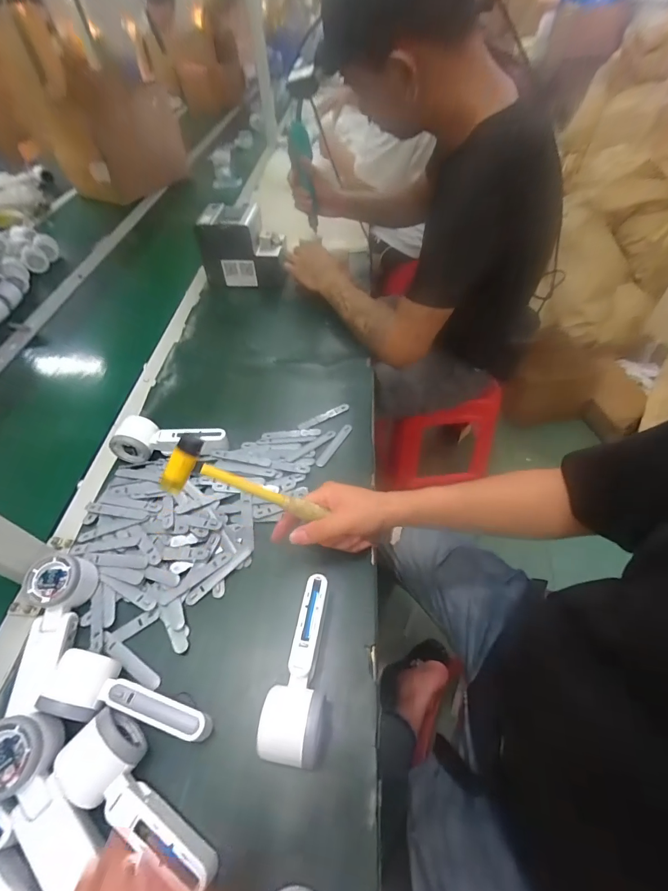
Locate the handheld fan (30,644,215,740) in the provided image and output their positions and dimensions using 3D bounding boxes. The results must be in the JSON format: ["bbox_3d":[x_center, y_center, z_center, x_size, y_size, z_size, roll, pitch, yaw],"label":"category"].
[{"bbox_3d":[-0.199,0.249,0.378,0.160,0.046,0.055,6,52,9],"label":"handheld fan"}]

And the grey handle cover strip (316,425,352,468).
[{"bbox_3d":[0.001,-0.001,0.603,0.015,0.005,0.094,33,56,7],"label":"grey handle cover strip"}]

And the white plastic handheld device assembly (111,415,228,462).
[{"bbox_3d":[-0.251,-0.013,0.585,0.170,0.053,0.052,-2,51,2],"label":"white plastic handheld device assembly"}]

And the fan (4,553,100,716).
[{"bbox_3d":[-0.321,0.200,0.424,0.056,0.051,0.161,-5,51,-1],"label":"fan"}]

